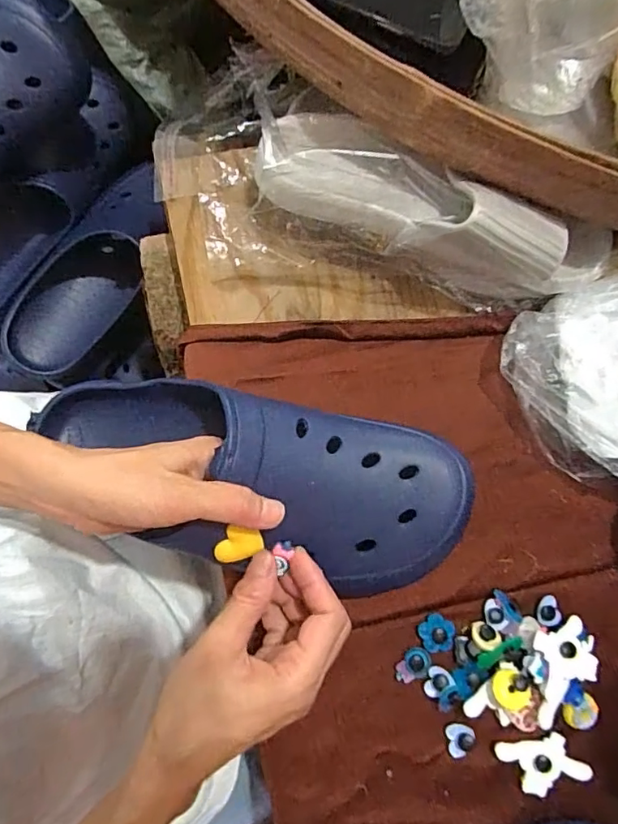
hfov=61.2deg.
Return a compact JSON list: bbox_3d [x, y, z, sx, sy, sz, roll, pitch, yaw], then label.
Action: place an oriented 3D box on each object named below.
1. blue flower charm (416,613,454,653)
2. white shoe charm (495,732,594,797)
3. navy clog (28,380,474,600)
[{"bbox_3d":[0.089,0.153,0.361,0.024,0.006,0.024,0,80,-1],"label":"blue flower charm"},{"bbox_3d":[0.157,0.235,0.349,0.059,0.005,0.032,-9,80,-3],"label":"white shoe charm"},{"bbox_3d":[-0.040,0.035,0.324,0.267,0.077,0.105,16,80,11],"label":"navy clog"}]

